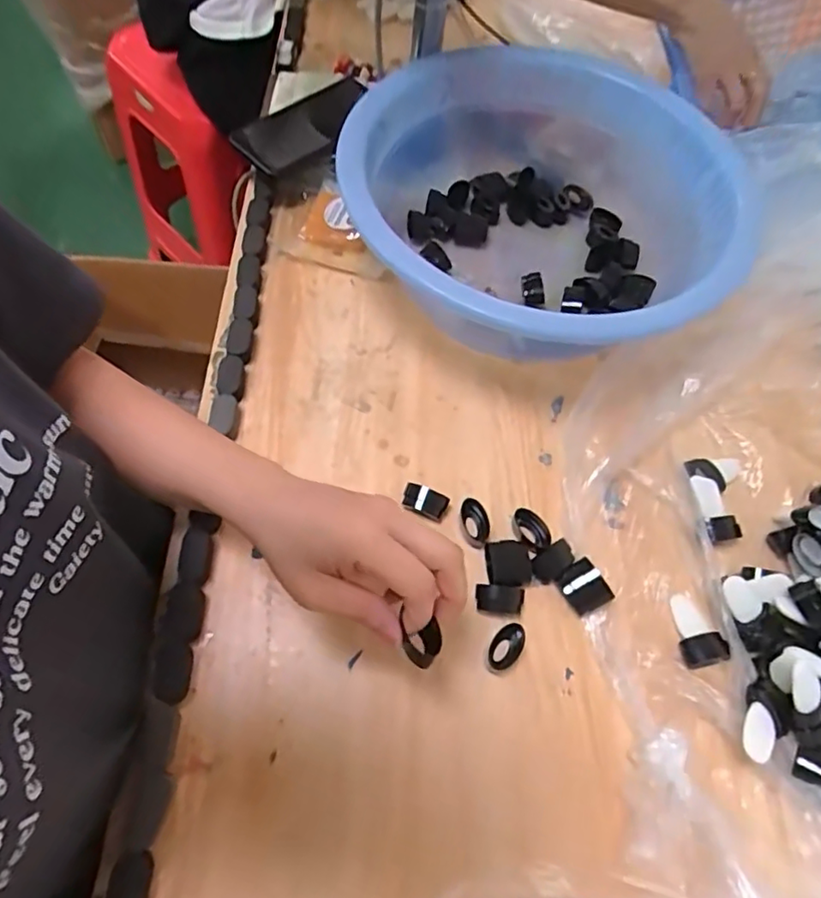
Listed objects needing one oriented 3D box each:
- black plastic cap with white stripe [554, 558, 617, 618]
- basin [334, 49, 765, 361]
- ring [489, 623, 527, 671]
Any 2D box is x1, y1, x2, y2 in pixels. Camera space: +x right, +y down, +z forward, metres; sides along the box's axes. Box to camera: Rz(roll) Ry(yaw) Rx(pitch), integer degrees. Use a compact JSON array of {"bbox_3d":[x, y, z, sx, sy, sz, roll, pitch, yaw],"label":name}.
[{"bbox_3d":[0.121,0.095,0.409,0.024,0.022,0.033,-26,64,-17],"label":"black plastic cap with white stripe"},{"bbox_3d":[0.106,-0.207,0.522,0.310,0.114,0.339,1,59,-2],"label":"basin"},{"bbox_3d":[0.064,0.131,0.390,0.018,0.014,0.030,36,64,17],"label":"ring"}]

